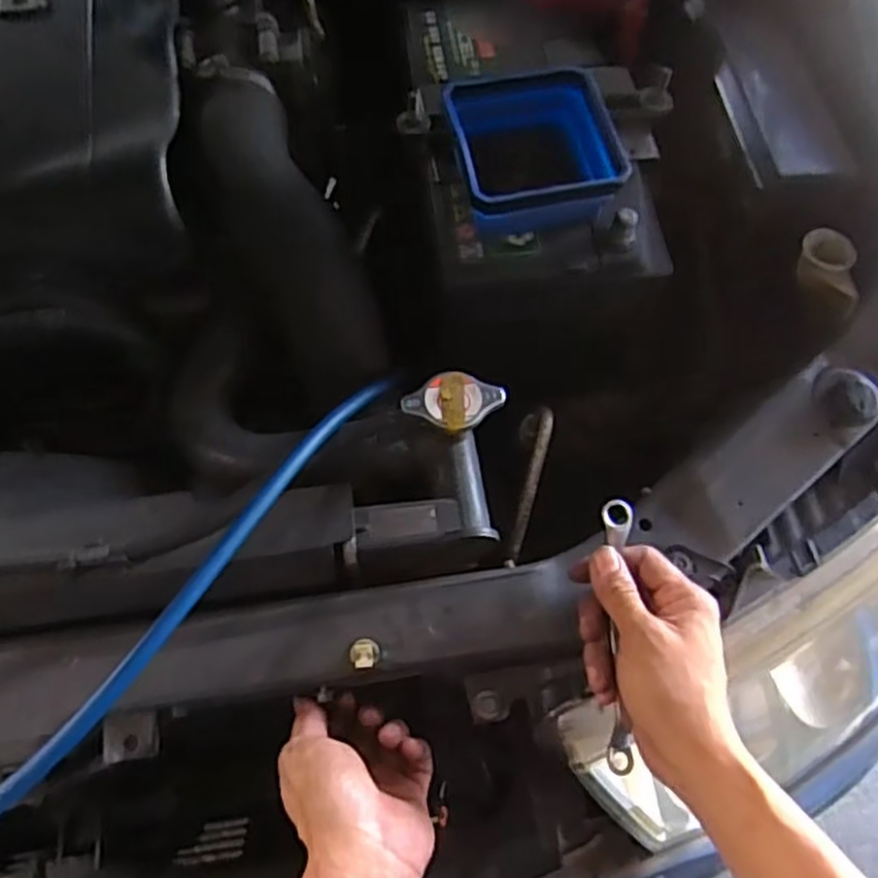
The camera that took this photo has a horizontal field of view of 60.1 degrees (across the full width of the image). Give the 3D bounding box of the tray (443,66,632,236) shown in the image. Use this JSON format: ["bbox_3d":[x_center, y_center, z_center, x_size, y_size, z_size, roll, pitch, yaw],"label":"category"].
[{"bbox_3d":[0.065,-0.208,0.551,0.114,0.056,0.128,-10,67,-7],"label":"tray"}]

